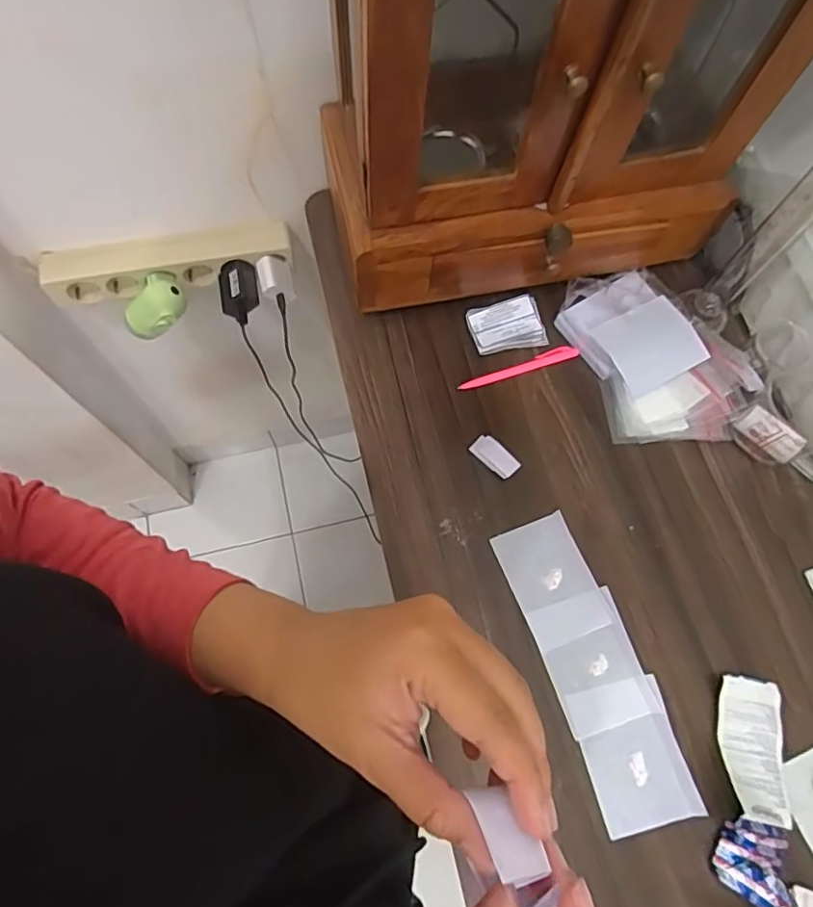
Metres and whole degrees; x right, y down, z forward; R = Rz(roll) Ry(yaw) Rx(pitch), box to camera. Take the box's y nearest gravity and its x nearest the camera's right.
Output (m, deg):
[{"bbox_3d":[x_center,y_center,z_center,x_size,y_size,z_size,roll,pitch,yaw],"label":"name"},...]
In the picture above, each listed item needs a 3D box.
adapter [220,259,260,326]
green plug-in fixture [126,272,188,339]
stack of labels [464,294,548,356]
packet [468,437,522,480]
[{"bbox_3d":[-0.202,-0.198,0.696,0.041,0.033,0.073,-8,70,-5],"label":"adapter"},{"bbox_3d":[-0.308,-0.177,0.703,0.053,0.067,0.089,38,95,-29],"label":"green plug-in fixture"},{"bbox_3d":[0.107,-0.136,0.617,0.078,0.012,0.056,-16,71,-8],"label":"stack of labels"},{"bbox_3d":[0.087,0.003,0.568,0.024,0.010,0.049,-41,76,-16],"label":"packet"}]

